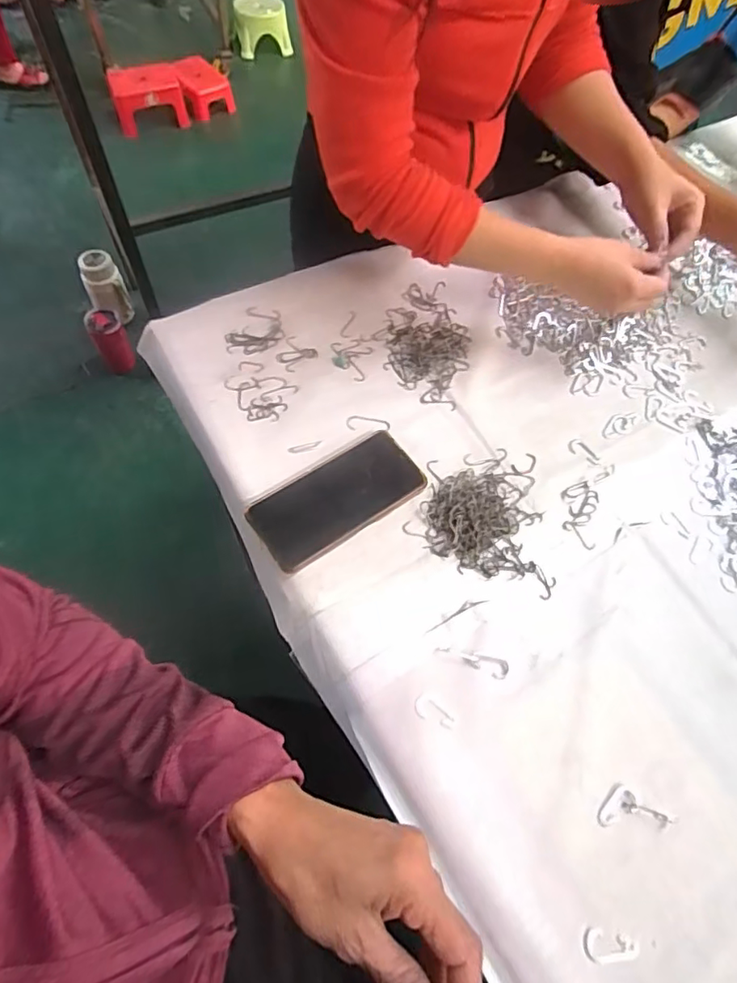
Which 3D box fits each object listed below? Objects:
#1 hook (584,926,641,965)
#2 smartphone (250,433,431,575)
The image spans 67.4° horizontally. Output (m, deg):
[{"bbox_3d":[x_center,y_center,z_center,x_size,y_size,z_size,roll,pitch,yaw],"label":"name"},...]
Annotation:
[{"bbox_3d":[0.173,0.323,0.390,0.039,0.004,0.019,10,62,1],"label":"hook"},{"bbox_3d":[-0.030,0.005,0.539,0.168,0.013,0.084,-32,69,-19],"label":"smartphone"}]

